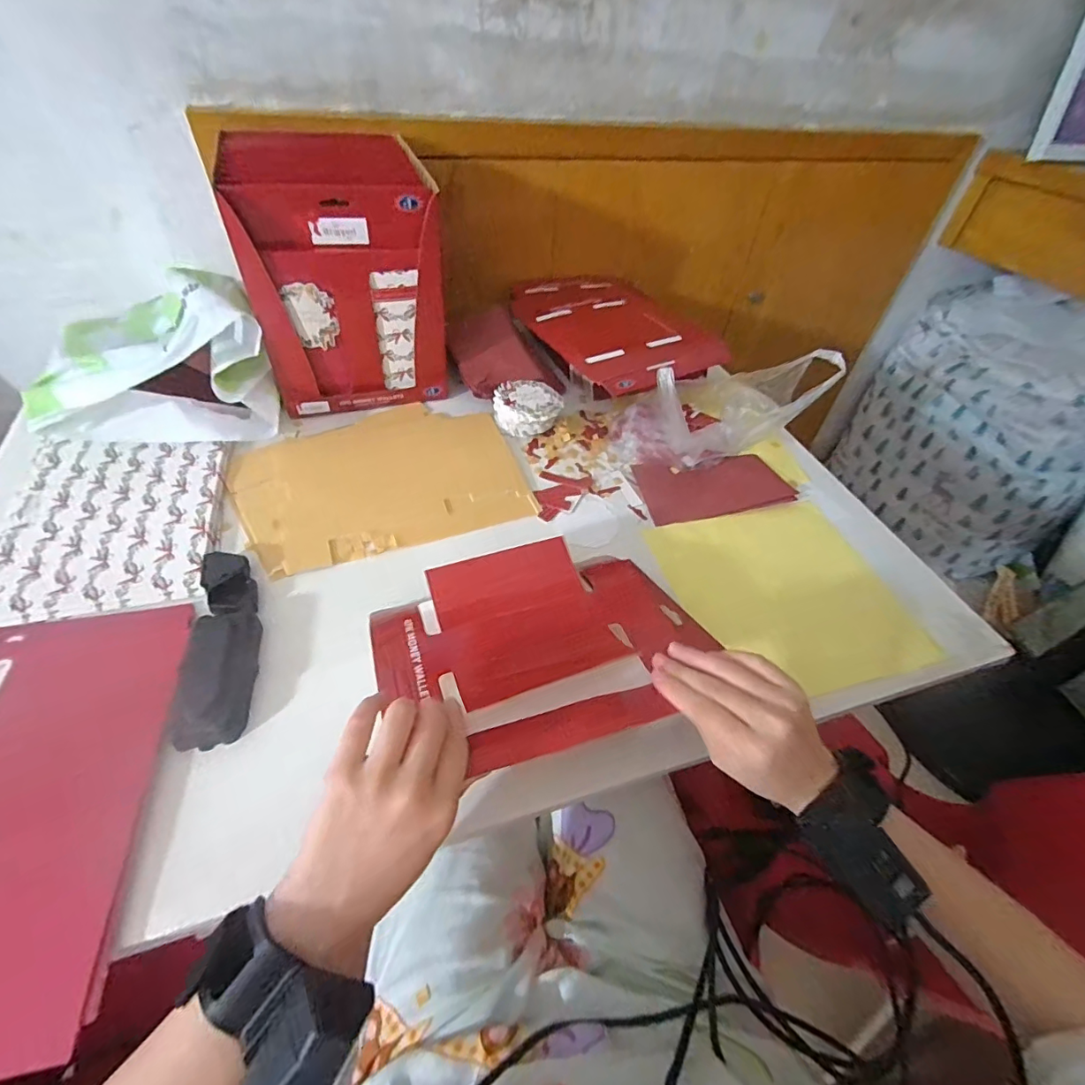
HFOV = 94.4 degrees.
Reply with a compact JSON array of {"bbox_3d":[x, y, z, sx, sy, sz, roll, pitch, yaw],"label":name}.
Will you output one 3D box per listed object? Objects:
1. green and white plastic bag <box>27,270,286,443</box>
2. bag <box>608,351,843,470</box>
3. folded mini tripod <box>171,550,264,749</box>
[{"bbox_3d":[-0.444,-0.216,0.583,0.220,0.125,0.252,-16,50,-19],"label":"green and white plastic bag"},{"bbox_3d":[0.199,-0.176,0.612,0.220,0.136,0.158,-7,48,-11],"label":"bag"},{"bbox_3d":[-0.265,0.078,0.419,0.052,0.023,0.175,-9,48,-13],"label":"folded mini tripod"}]

